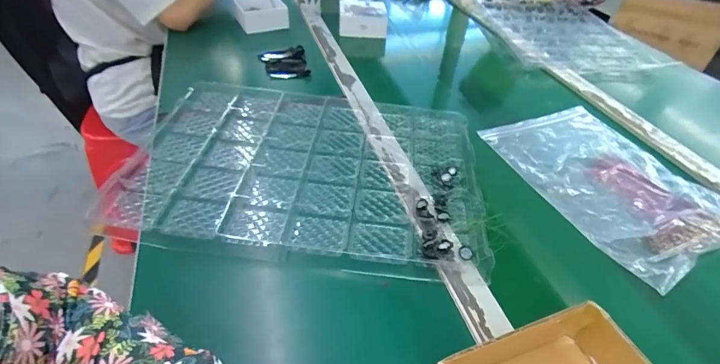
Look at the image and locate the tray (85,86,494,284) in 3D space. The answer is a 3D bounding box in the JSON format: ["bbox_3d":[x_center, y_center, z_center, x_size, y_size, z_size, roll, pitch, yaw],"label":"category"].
[{"bbox_3d":[-0.070,-0.031,0.519,0.438,0.030,0.317,8,41,1],"label":"tray"}]

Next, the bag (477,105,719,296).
[{"bbox_3d":[0.352,-0.017,0.549,0.245,0.037,0.316,-15,46,-23],"label":"bag"}]

